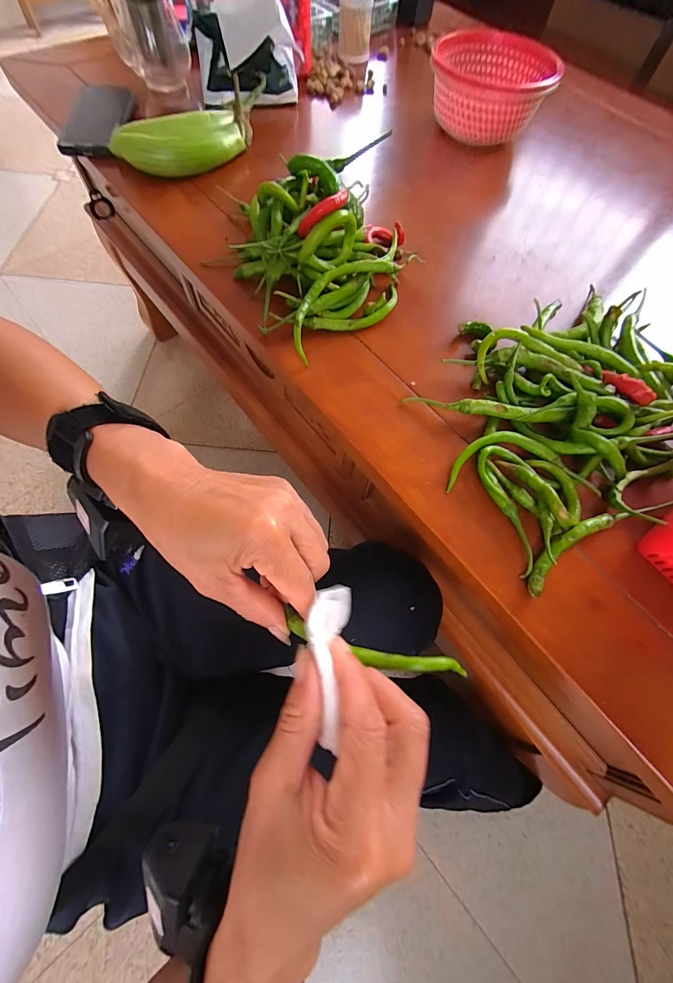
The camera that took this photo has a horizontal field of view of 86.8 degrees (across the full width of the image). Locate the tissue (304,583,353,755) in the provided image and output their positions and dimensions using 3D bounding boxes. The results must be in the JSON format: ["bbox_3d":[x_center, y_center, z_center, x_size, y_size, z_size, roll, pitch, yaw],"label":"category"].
[{"bbox_3d":[-0.004,0.082,0.177,0.022,0.018,0.073,4,54,-1],"label":"tissue"}]

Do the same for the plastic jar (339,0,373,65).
[{"bbox_3d":[0.033,-0.821,0.628,0.058,0.087,0.048,3,67,-1],"label":"plastic jar"}]

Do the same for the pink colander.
[{"bbox_3d":[0.226,-0.601,0.541,0.173,0.082,0.175,8,66,1],"label":"pink colander"}]

